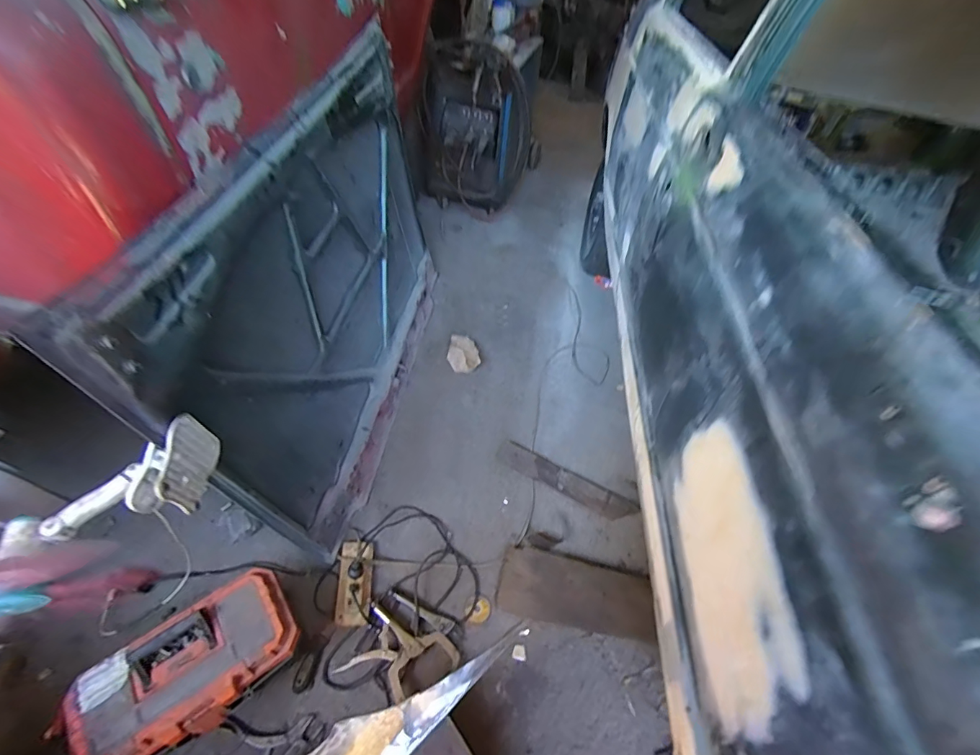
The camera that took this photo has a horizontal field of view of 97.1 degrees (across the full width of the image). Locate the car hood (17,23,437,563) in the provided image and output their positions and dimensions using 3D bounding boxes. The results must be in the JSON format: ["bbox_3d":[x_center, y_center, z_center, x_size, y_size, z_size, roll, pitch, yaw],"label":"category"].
[{"bbox_3d":[-0.365,-0.234,1.146,0.183,0.835,1.172,9,52,2],"label":"car hood"}]

